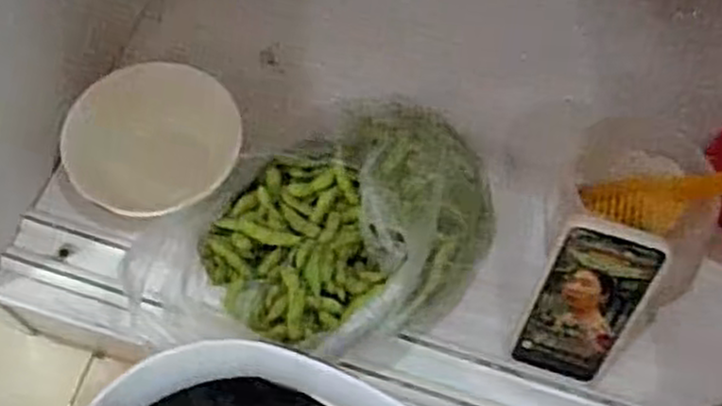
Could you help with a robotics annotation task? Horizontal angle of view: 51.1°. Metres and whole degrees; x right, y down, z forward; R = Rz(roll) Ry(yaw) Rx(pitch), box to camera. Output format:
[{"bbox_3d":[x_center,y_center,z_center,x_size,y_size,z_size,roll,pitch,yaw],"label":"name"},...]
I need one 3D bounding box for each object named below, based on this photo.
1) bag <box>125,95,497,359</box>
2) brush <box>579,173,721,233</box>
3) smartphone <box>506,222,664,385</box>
[{"bbox_3d":[-0.027,0.031,0.637,0.305,0.108,0.205,-38,71,-18],"label":"bag"},{"bbox_3d":[0.255,-0.004,0.589,0.032,0.181,0.038,38,61,-29],"label":"brush"},{"bbox_3d":[0.175,0.080,0.592,0.076,0.165,0.007,17,40,6],"label":"smartphone"}]

